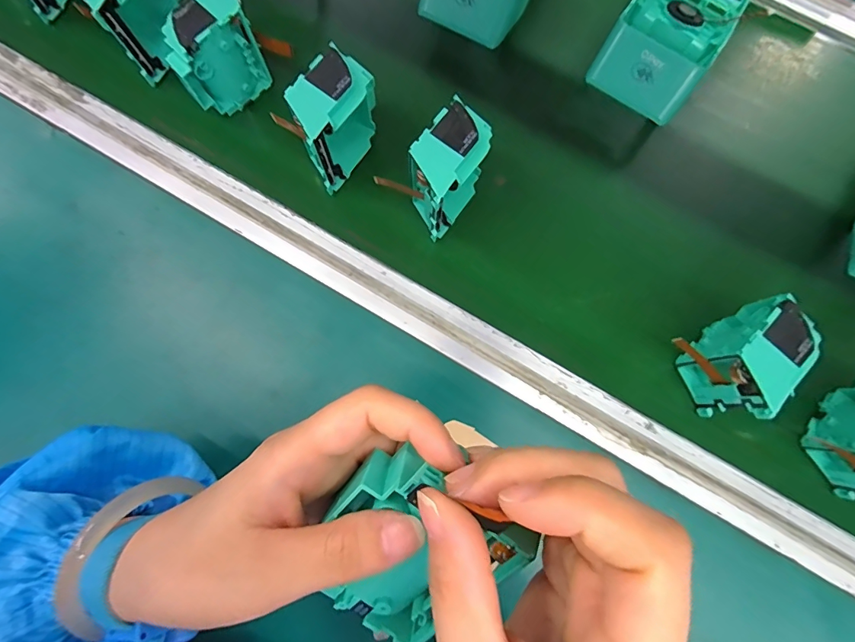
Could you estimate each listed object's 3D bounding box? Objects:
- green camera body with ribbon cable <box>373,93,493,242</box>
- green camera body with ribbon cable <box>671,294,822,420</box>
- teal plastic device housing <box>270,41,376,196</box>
[{"bbox_3d":[0.013,-0.110,0.330,0.046,0.069,0.078,39,85,4],"label":"green camera body with ribbon cable"},{"bbox_3d":[0.220,0.025,0.314,0.044,0.084,0.079,45,85,5],"label":"green camera body with ribbon cable"},{"bbox_3d":[-0.072,-0.152,0.342,0.043,0.082,0.080,35,85,4],"label":"teal plastic device housing"}]

